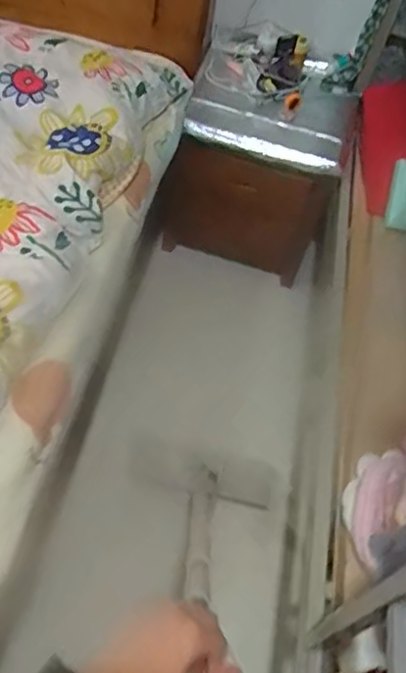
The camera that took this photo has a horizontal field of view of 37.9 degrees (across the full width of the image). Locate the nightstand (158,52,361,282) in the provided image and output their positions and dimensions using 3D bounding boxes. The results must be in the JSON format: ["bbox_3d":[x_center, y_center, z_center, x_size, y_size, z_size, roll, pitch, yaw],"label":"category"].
[{"bbox_3d":[0.161,-0.470,1.796,0.461,0.551,0.382,17,54,3],"label":"nightstand"}]

